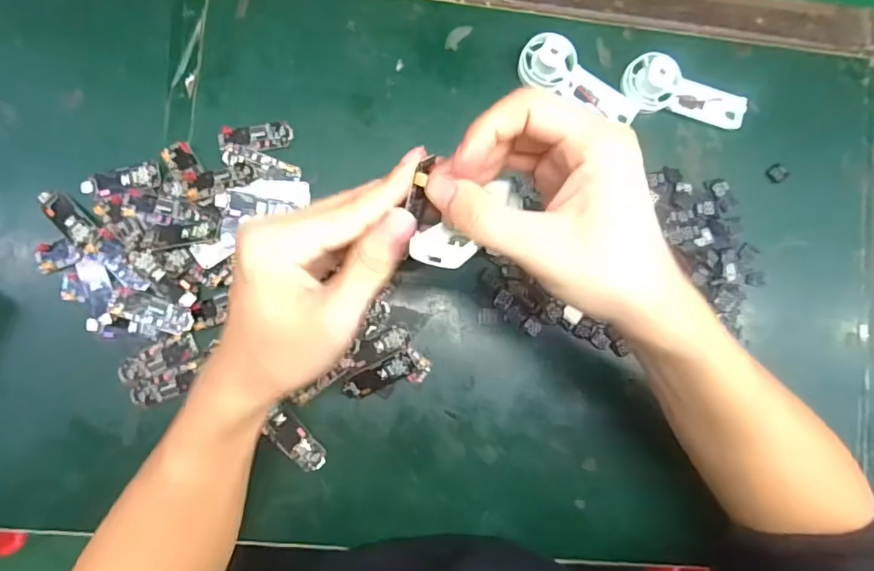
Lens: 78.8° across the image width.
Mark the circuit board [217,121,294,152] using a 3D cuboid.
[{"bbox_3d":[-0.128,-0.104,0.375,0.051,0.007,0.019,-6,87,-5],"label":"circuit board"}]

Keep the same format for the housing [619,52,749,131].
[{"bbox_3d":[0.184,-0.139,0.389,0.095,0.029,0.036,18,86,-3],"label":"housing"}]

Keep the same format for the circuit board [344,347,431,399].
[{"bbox_3d":[-0.035,0.062,0.368,0.060,0.012,0.023,-18,88,-5],"label":"circuit board"}]

